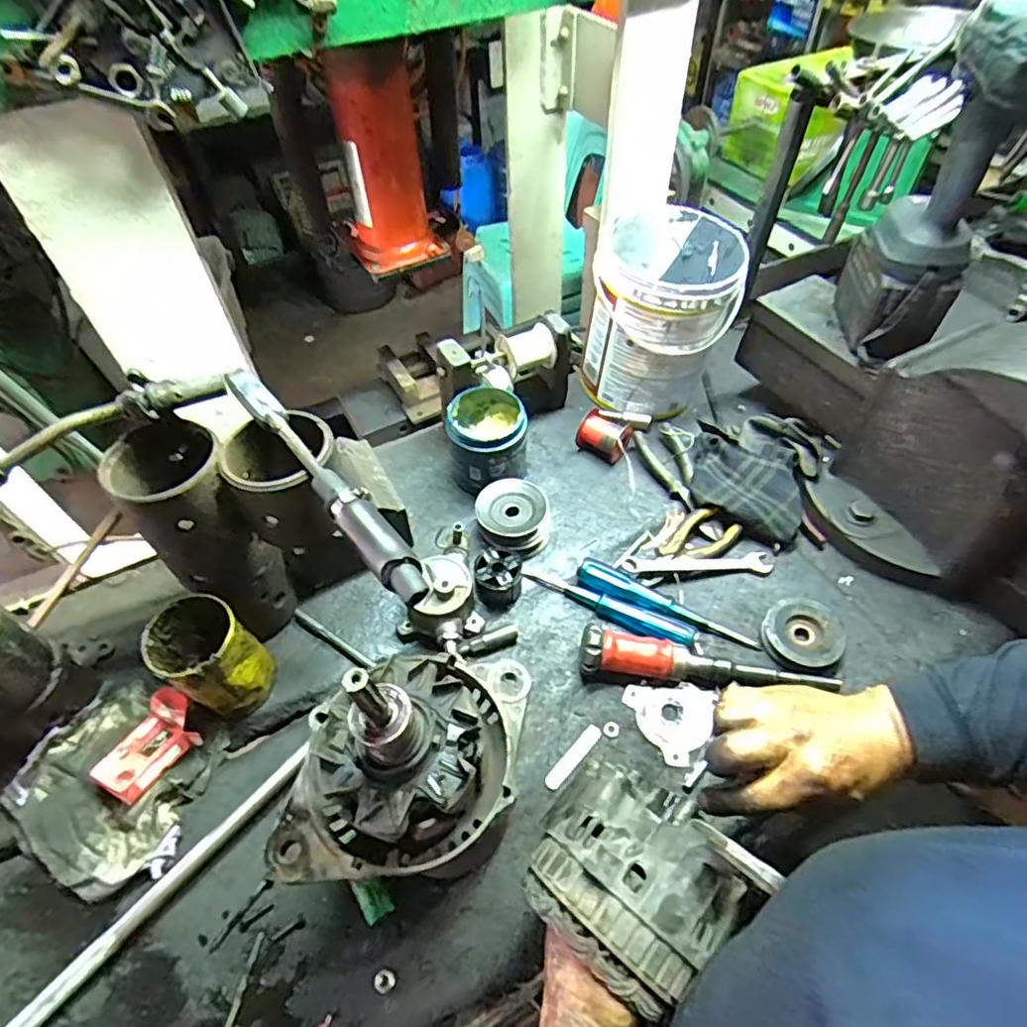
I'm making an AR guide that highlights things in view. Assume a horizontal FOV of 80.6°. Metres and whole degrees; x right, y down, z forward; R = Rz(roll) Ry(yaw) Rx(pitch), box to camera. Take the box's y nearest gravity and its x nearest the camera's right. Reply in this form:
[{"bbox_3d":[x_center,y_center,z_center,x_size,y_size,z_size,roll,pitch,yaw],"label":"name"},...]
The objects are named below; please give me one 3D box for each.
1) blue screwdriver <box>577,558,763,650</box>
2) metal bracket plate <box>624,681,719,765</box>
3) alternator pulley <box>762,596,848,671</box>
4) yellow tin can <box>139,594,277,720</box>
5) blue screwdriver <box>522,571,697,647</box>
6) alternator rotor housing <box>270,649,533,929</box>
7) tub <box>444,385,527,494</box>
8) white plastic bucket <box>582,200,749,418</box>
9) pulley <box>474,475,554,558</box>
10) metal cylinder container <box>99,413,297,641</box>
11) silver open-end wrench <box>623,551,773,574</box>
[{"bbox_3d":[0.158,0.093,0.628,0.190,0.029,0.028,20,55,17],"label":"blue screwdriver"},{"bbox_3d":[0.147,0.196,0.579,0.082,0.007,0.076,-1,52,1],"label":"metal bracket plate"},{"bbox_3d":[0.289,0.121,0.607,0.076,0.025,0.071,-1,52,1],"label":"alternator pulley"},{"bbox_3d":[-0.274,0.133,0.555,0.075,0.106,0.070,-1,52,1],"label":"yellow tin can"},{"bbox_3d":[0.096,0.097,0.633,0.181,0.019,0.029,20,55,17],"label":"blue screwdriver"},{"bbox_3d":[-0.062,0.146,0.377,0.123,0.115,0.188,26,57,21],"label":"alternator rotor housing"},{"bbox_3d":[-0.032,-0.081,0.727,0.087,0.104,0.088,-1,52,1],"label":"tub"},{"bbox_3d":[0.191,-0.254,0.784,0.171,0.190,0.175,-1,52,1],"label":"white plastic bucket"},{"bbox_3d":[-0.002,0.006,0.691,0.080,0.046,0.085,-1,52,1],"label":"pulley"},{"bbox_3d":[-0.274,0.030,0.563,0.095,0.225,0.081,31,59,24],"label":"metal cylinder container"},{"bbox_3d":[0.202,0.054,0.664,0.164,0.009,0.025,0,61,-8],"label":"silver open-end wrench"}]

